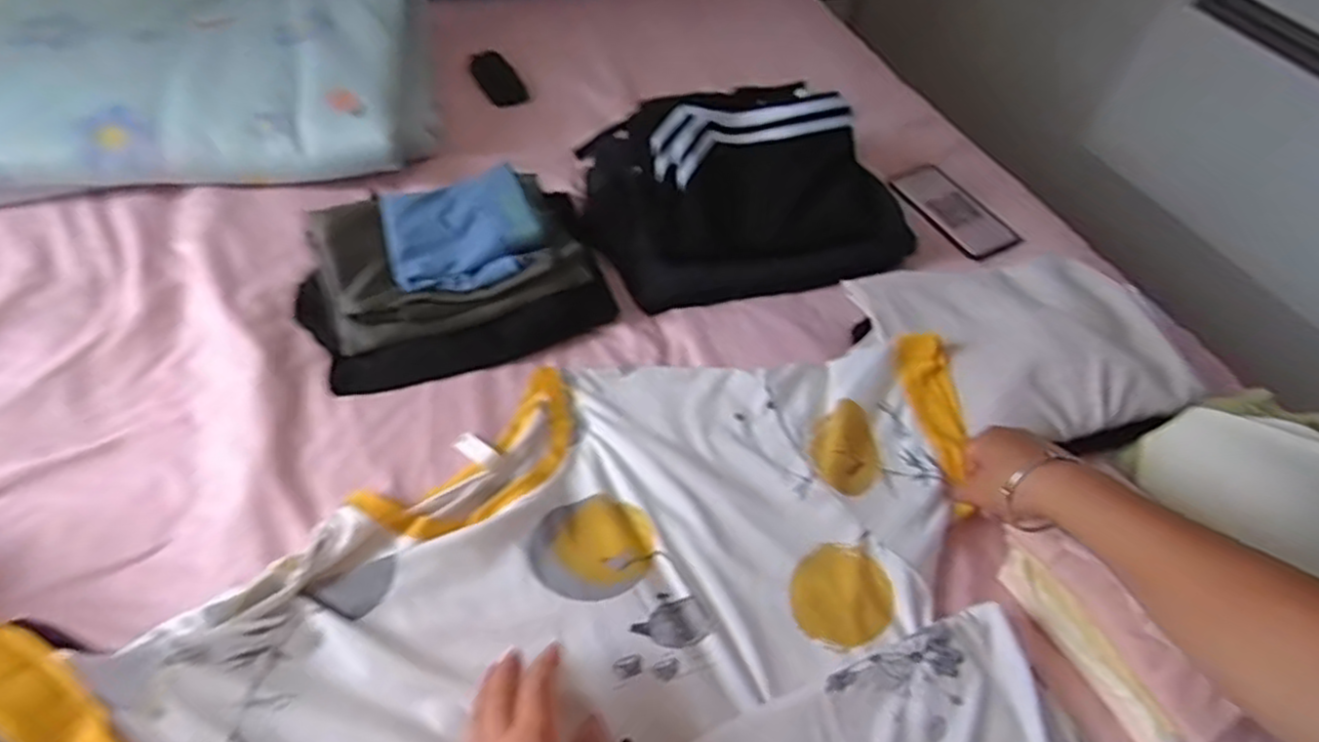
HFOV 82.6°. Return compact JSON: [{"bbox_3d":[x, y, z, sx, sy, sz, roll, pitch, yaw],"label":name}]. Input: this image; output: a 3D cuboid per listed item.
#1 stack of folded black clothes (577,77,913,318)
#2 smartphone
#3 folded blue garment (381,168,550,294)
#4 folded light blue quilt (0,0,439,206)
[{"bbox_3d":[0.089,-0.218,0.819,0.334,0.113,0.273,-12,54,-16],"label":"stack of folded black clothes"},{"bbox_3d":[0.365,-0.199,0.933,0.086,0.014,0.179,-21,50,-17],"label":"smartphone"},{"bbox_3d":[-0.189,-0.141,0.722,0.142,0.027,0.132,-11,53,-16],"label":"folded blue garment"},{"bbox_3d":[-0.538,-0.350,0.865,0.510,0.095,0.344,-3,52,-9],"label":"folded light blue quilt"}]

